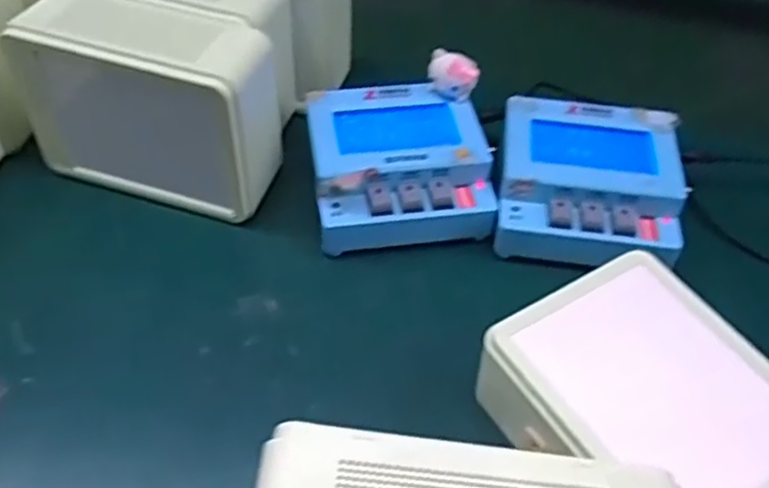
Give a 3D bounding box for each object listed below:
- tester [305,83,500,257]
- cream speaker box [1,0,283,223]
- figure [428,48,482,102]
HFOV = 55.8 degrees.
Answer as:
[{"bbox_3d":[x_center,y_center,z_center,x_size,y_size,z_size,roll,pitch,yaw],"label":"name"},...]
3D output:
[{"bbox_3d":[0.008,-0.044,0.439,0.102,0.052,0.100,-6,49,-9],"label":"tester"},{"bbox_3d":[-0.135,-0.080,0.425,0.144,0.111,0.069,18,49,12],"label":"cream speaker box"},{"bbox_3d":[0.042,-0.102,0.446,0.030,0.027,0.018,10,48,5],"label":"figure"}]

